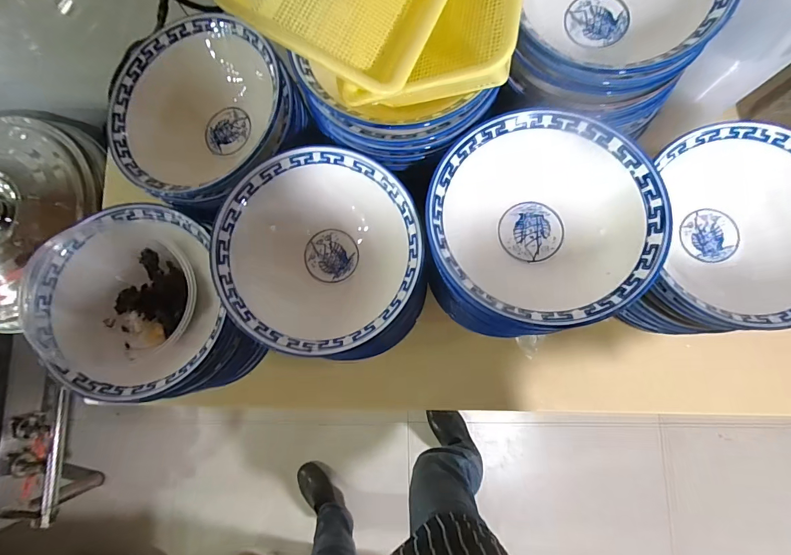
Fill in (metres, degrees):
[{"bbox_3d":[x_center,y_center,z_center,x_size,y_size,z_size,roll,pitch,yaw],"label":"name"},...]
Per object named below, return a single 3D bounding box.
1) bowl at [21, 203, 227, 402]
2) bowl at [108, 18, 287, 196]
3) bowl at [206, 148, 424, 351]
[{"bbox_3d":[-0.268,0.020,0.411,0.191,0.073,0.183,-1,82,4],"label":"bowl"},{"bbox_3d":[-0.212,-0.177,0.431,0.184,0.078,0.185,-1,82,4],"label":"bowl"},{"bbox_3d":[-0.071,-0.024,0.400,0.190,0.067,0.187,12,83,6],"label":"bowl"}]

